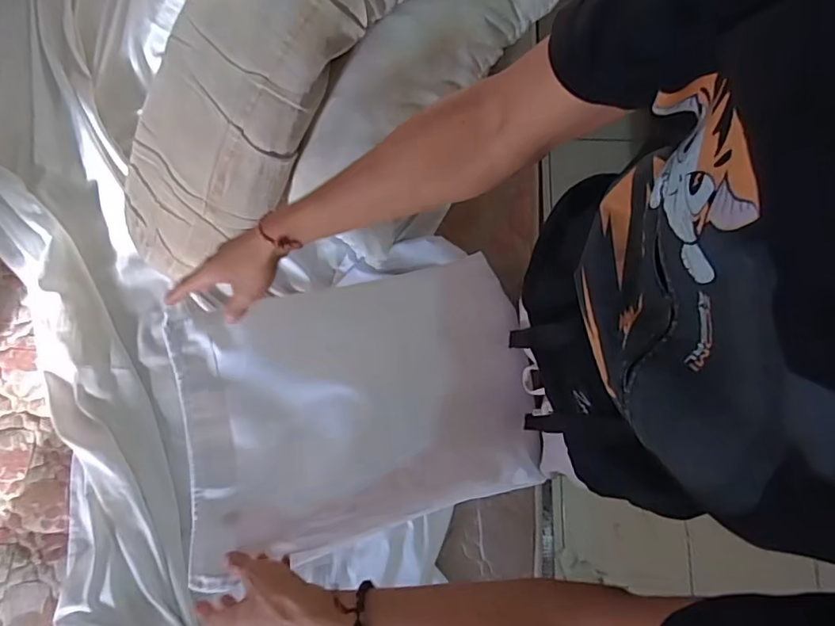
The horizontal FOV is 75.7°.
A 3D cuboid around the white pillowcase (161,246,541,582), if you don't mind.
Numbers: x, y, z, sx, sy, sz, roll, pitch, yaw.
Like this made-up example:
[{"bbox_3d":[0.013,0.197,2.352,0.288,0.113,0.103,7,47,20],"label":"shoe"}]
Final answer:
[{"bbox_3d":[-0.053,0.119,0.738,0.489,0.130,0.331,-11,73,-14],"label":"white pillowcase"}]

